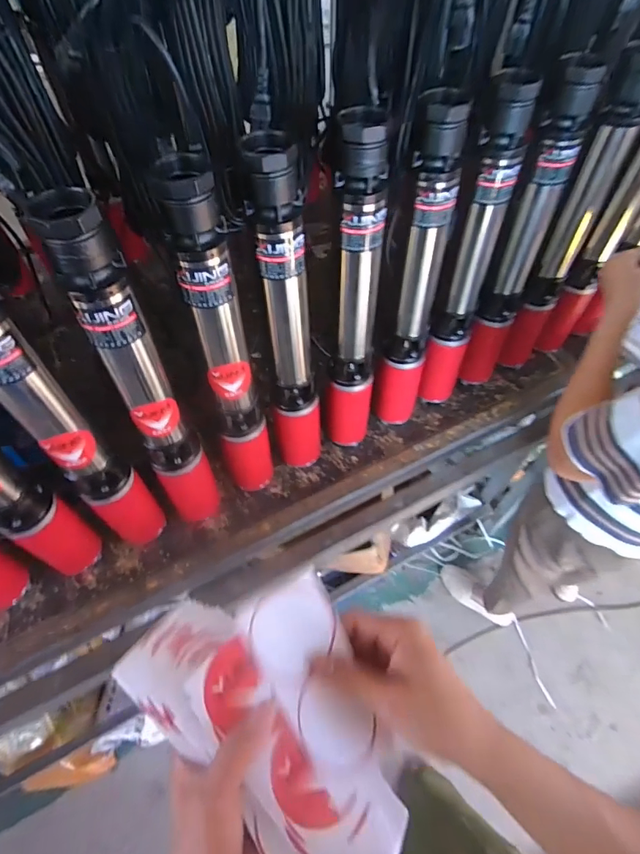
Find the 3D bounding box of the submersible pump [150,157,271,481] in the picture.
[{"bbox_3d":[-0.118,-0.076,0.585,0.063,0.486,0.076,-11,58,-8],"label":"submersible pump"}]

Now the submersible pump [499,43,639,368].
[{"bbox_3d":[0.405,-0.300,0.755,0.077,0.527,0.092,32,63,18],"label":"submersible pump"}]

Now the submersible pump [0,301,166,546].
[{"bbox_3d":[-0.296,0.009,0.522,0.067,0.482,0.067,-39,65,-22],"label":"submersible pump"}]

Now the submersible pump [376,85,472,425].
[{"bbox_3d":[0.141,-0.177,0.675,0.083,0.521,0.069,19,59,11],"label":"submersible pump"}]

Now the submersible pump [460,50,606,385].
[{"bbox_3d":[0.322,-0.268,0.739,0.083,0.527,0.107,23,60,14],"label":"submersible pump"}]

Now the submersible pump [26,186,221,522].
[{"bbox_3d":[-0.205,-0.029,0.555,0.065,0.488,0.070,-17,59,-11],"label":"submersible pump"}]

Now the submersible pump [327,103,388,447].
[{"bbox_3d":[0.053,-0.138,0.652,0.075,0.524,0.078,4,57,2],"label":"submersible pump"}]

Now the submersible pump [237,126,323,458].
[{"bbox_3d":[-0.039,-0.104,0.628,0.068,0.523,0.069,-2,57,-2],"label":"submersible pump"}]

